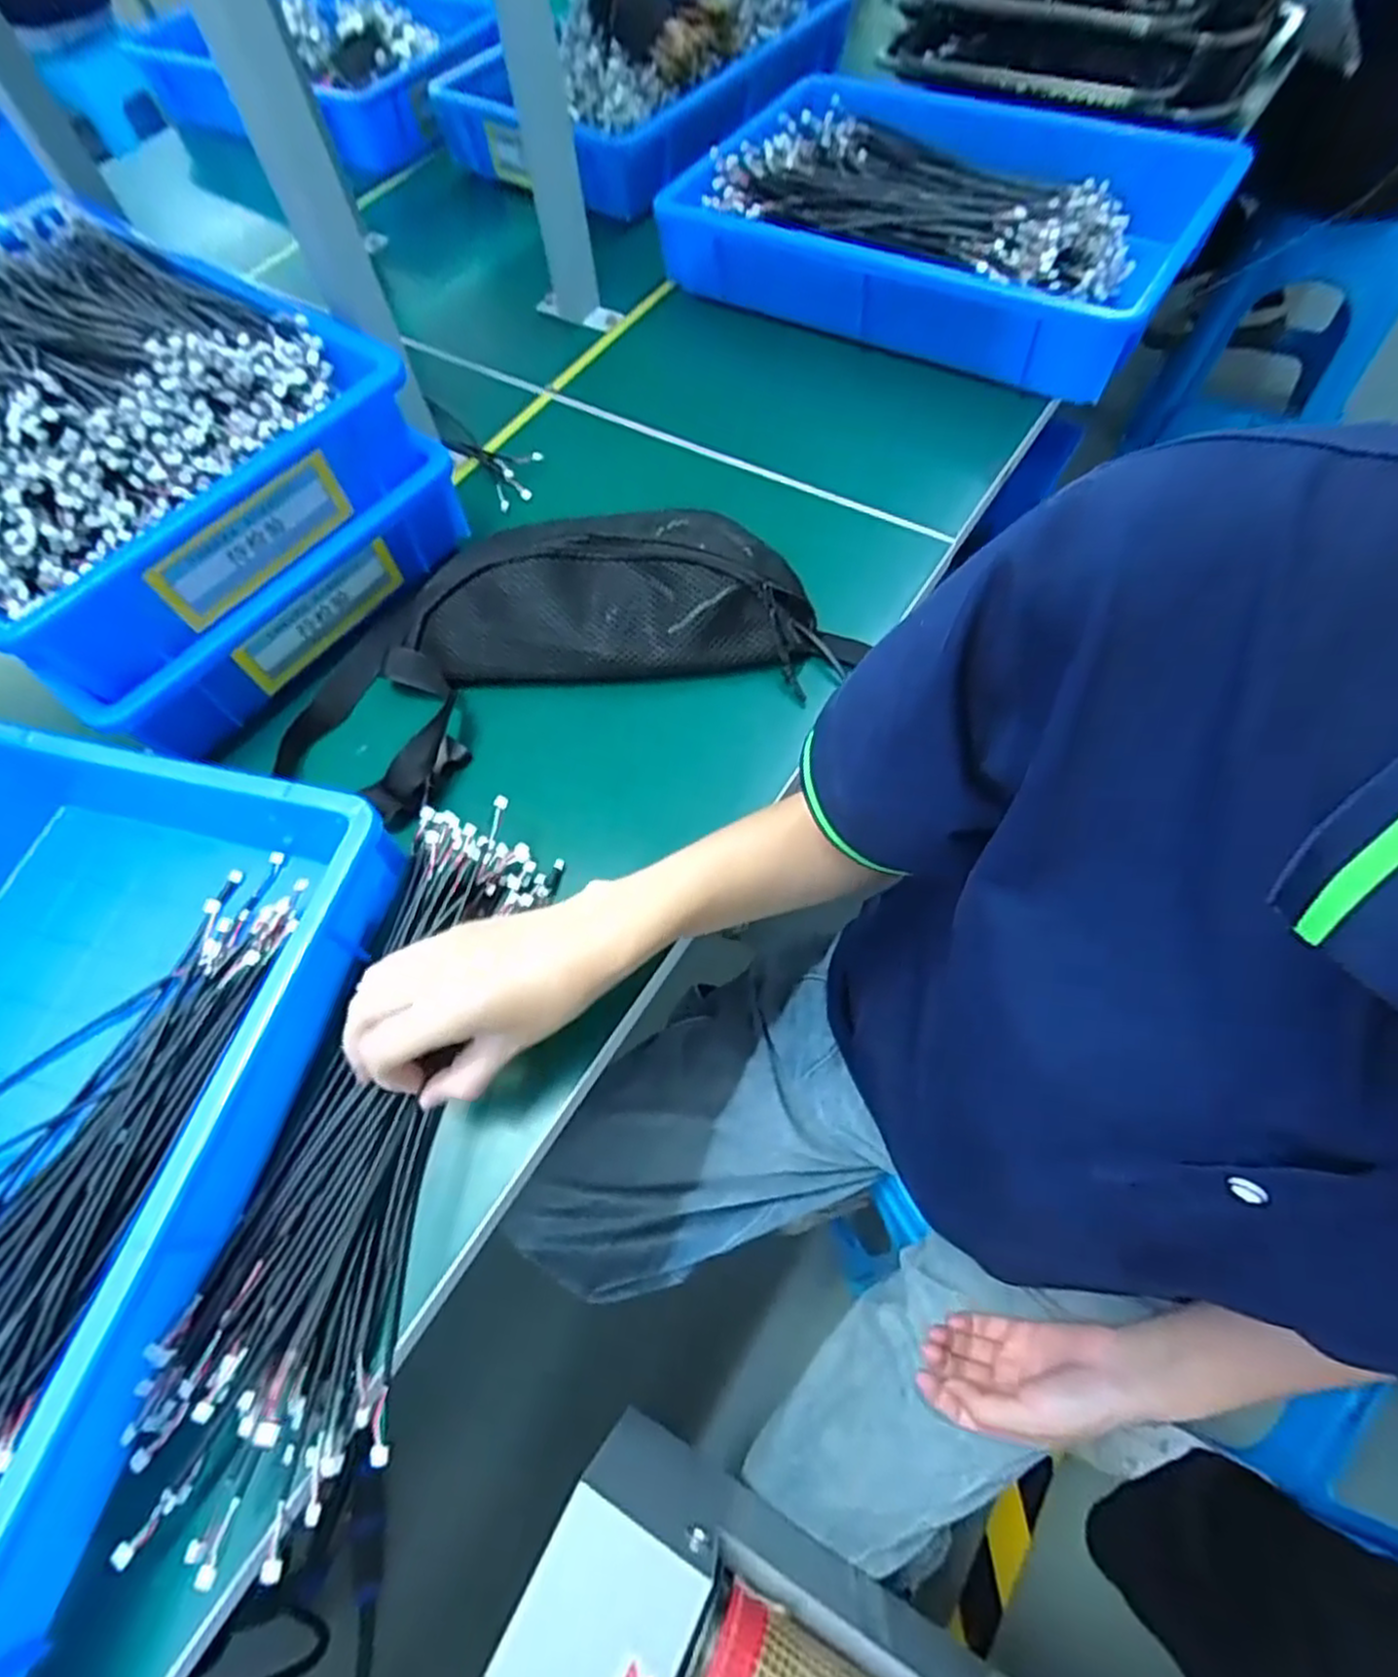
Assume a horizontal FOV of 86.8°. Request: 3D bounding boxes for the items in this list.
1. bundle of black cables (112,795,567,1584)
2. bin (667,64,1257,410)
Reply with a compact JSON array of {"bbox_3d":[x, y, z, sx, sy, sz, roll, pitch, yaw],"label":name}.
[{"bbox_3d":[-0.165,0.144,0.377,0.094,0.032,0.341,11,67,8],"label":"bundle of black cables"},{"bbox_3d":[0.212,-0.546,0.654,0.410,0.109,0.301,29,61,19],"label":"bin"}]

